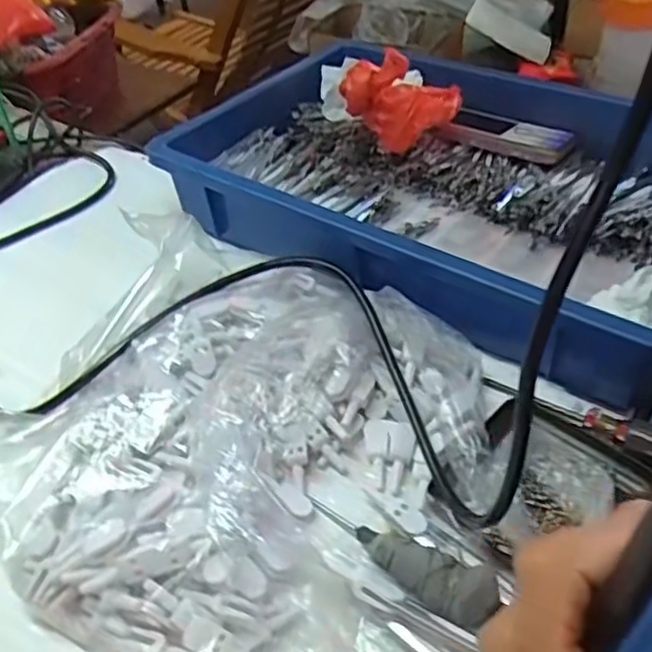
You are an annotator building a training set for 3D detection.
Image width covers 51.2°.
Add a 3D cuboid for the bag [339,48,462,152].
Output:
[{"bbox_3d":[0.066,-0.199,0.601,0.104,0.061,0.064,4,43,9],"label":"bag"}]

